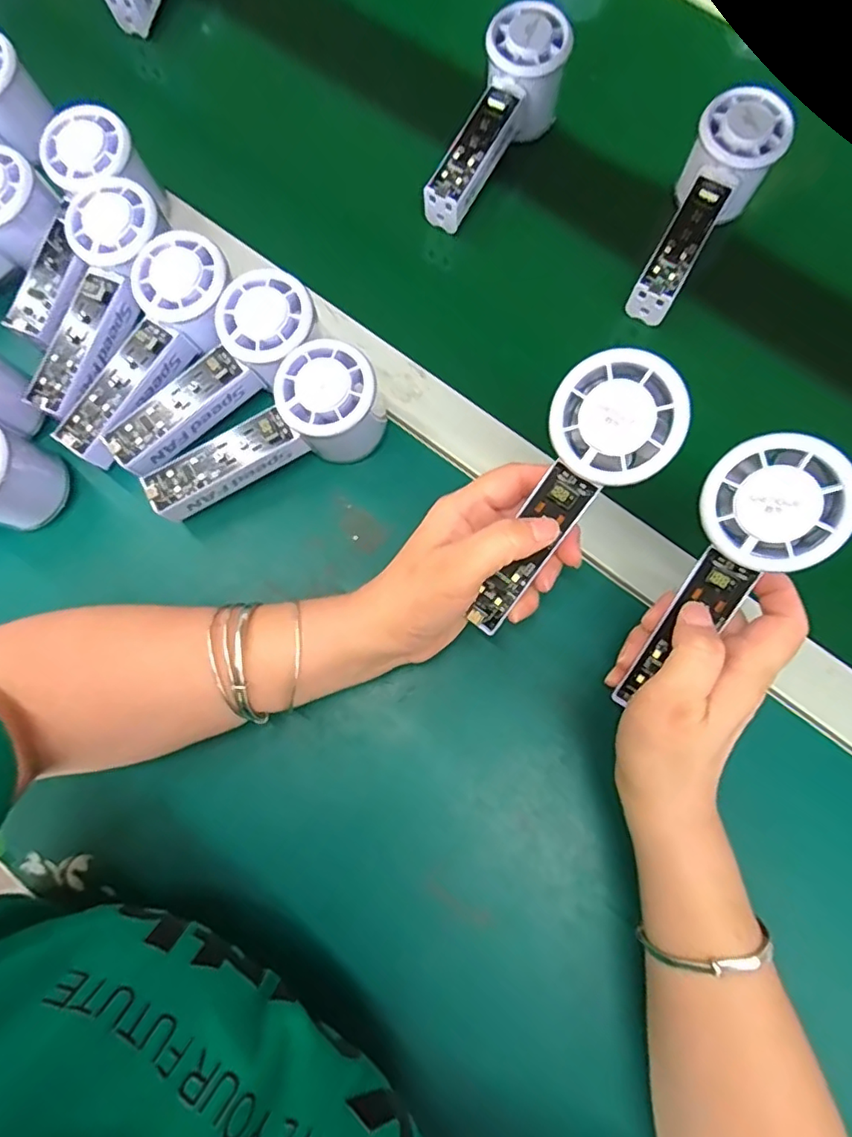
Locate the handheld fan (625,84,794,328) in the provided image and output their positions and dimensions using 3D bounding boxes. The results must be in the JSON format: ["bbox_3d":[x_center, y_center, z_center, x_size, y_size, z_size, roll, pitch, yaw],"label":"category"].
[{"bbox_3d":[0.186,-0.242,0.392,0.053,0.052,0.147,30,80,6],"label":"handheld fan"}]

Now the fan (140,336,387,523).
[{"bbox_3d":[-0.095,-0.074,0.353,0.147,0.062,0.052,-32,80,-6],"label":"fan"}]

